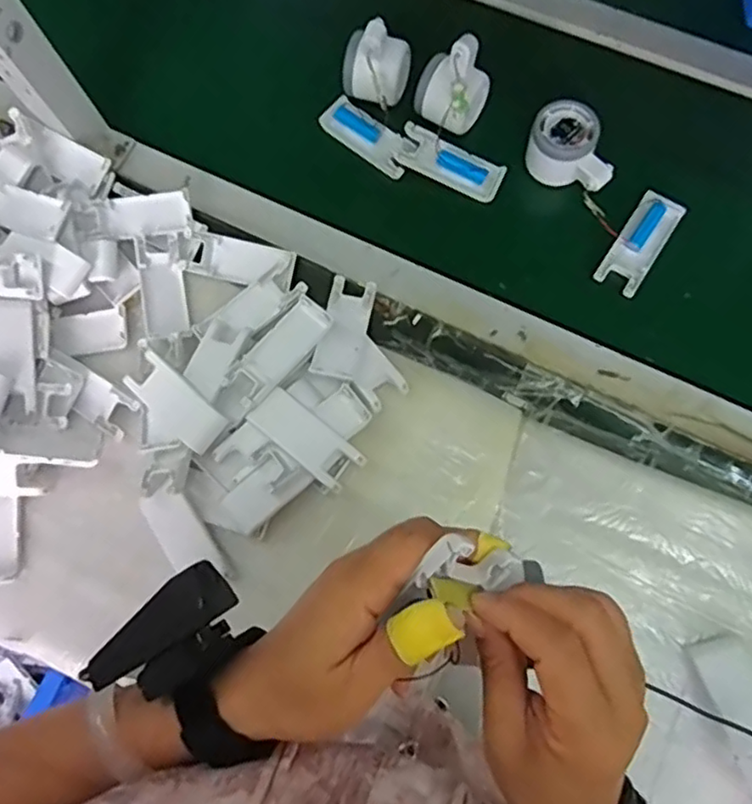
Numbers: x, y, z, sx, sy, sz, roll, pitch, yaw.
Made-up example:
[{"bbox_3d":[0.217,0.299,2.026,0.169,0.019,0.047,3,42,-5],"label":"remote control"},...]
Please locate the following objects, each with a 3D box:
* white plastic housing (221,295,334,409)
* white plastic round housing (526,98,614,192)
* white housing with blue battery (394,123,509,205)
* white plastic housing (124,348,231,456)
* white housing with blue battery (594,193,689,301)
[{"bbox_3d":[-0.083,-0.041,0.554,0.039,0.021,0.103,43,81,12],"label":"white plastic housing"},{"bbox_3d":[0.183,-0.234,0.599,0.081,0.052,0.051,31,79,10],"label":"white plastic round housing"},{"bbox_3d":[0.071,-0.228,0.618,0.102,0.014,0.038,25,100,0],"label":"white housing with blue battery"},{"bbox_3d":[-0.172,0.001,0.553,0.098,0.018,0.039,41,94,13],"label":"white plastic housing"},{"bbox_3d":[0.243,-0.146,0.594,0.040,0.015,0.101,33,79,10],"label":"white housing with blue battery"}]

